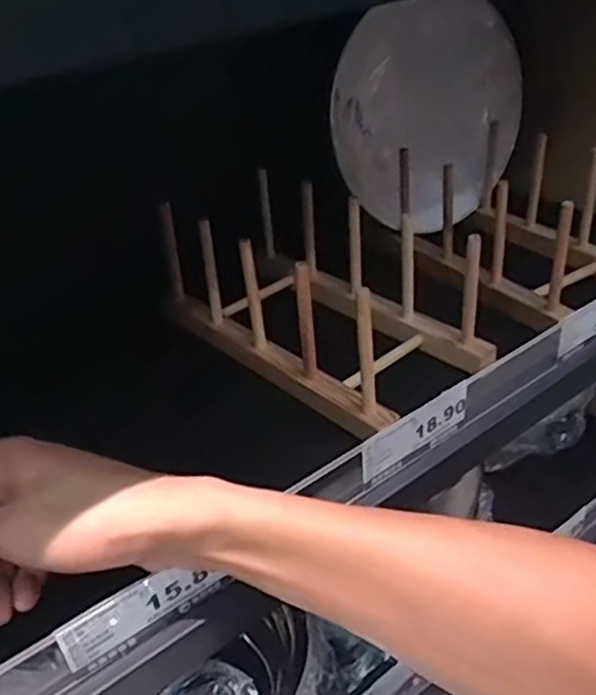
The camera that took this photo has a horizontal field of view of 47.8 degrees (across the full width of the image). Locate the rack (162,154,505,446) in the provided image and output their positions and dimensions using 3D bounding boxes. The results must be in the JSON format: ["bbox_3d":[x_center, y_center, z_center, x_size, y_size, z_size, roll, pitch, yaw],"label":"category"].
[{"bbox_3d":[0.011,-0.047,0.526,0.124,0.095,0.250,-28,40,-30],"label":"rack"}]

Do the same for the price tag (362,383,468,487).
[{"bbox_3d":[0.076,0.056,0.430,0.089,0.035,0.005,-26,37,-27],"label":"price tag"}]

